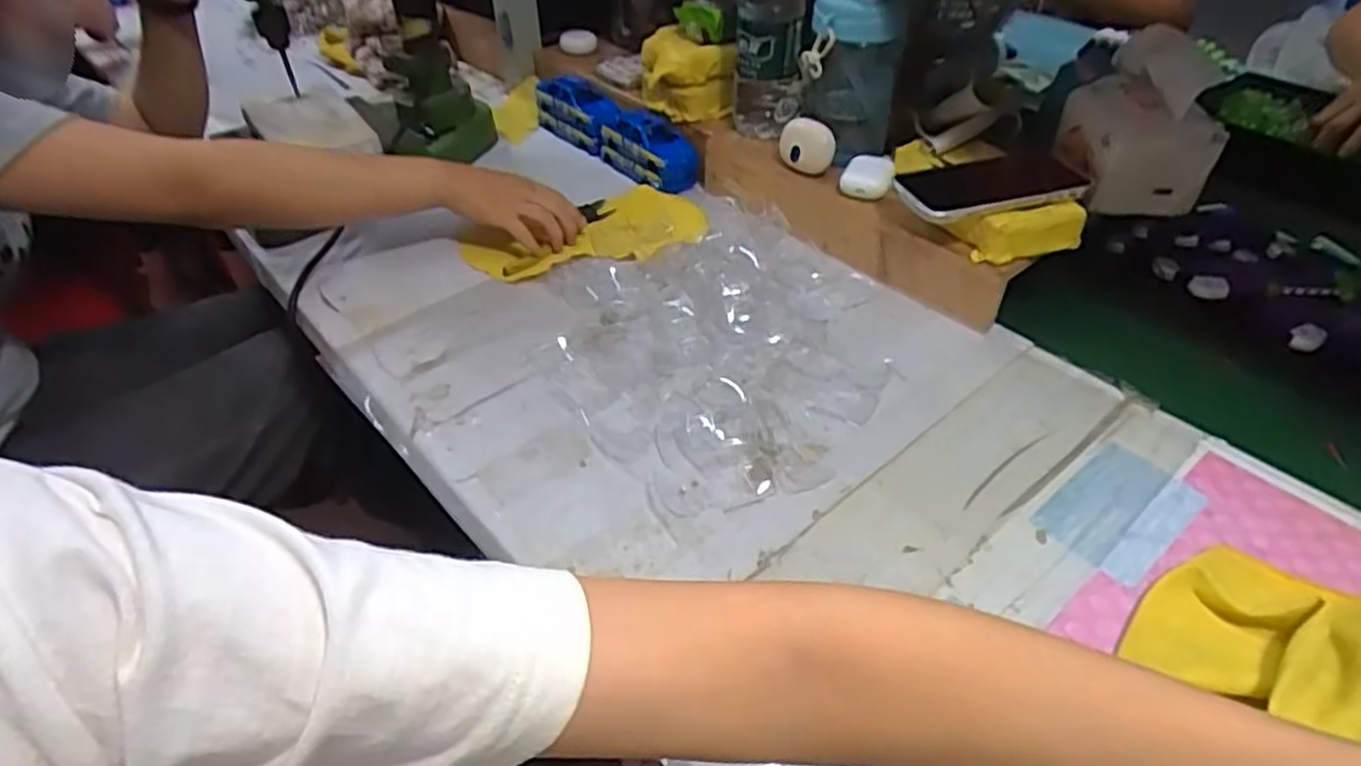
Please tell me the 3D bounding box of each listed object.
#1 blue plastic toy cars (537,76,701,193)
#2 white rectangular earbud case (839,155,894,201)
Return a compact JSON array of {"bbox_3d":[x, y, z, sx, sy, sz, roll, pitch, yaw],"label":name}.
[{"bbox_3d":[-0.080,-0.295,0.889,0.055,0.058,0.263,-29,49,-28],"label":"blue plastic toy cars"},{"bbox_3d":[0.174,-0.192,0.709,0.045,0.016,0.055,14,44,16],"label":"white rectangular earbud case"}]

